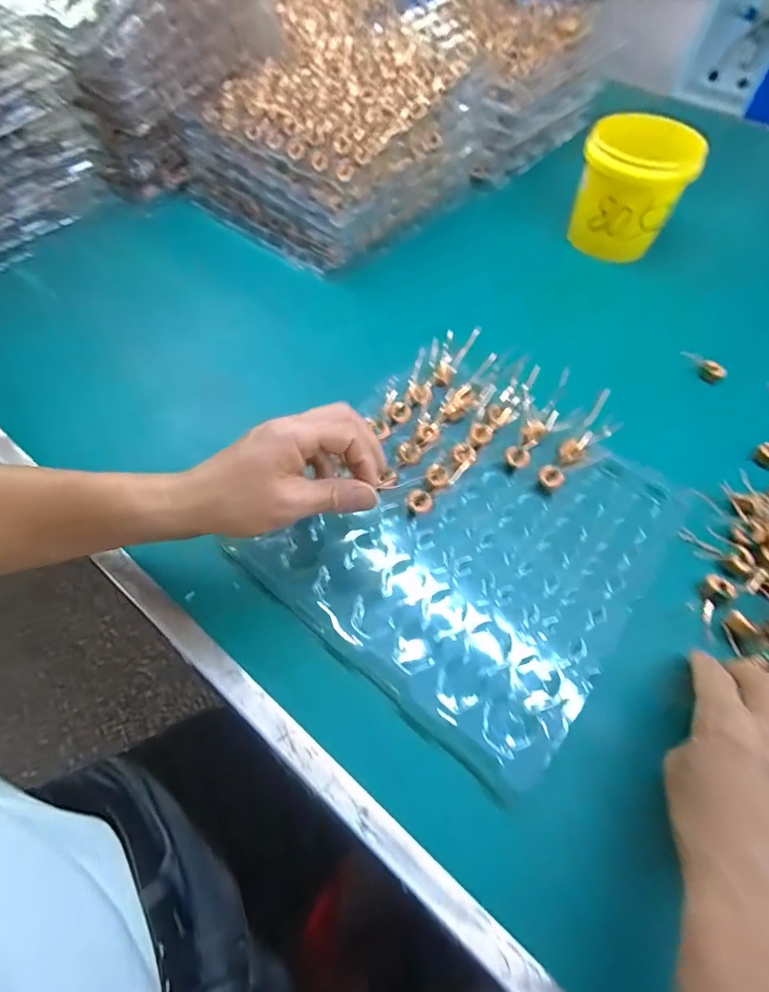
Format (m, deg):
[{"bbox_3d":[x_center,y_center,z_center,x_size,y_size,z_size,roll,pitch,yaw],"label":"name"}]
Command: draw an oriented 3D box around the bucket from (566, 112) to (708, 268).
[{"bbox_3d":[0.296,-0.376,0.587,0.107,0.125,0.107,1,57,-1],"label":"bucket"}]

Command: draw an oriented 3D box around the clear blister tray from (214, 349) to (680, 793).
[{"bbox_3d":[0.070,0.025,0.387,0.264,0.027,0.283,35,63,19],"label":"clear blister tray"}]

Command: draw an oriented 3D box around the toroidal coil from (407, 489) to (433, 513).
[{"bbox_3d":[0.030,0.004,0.396,0.020,0.006,0.019,1,57,-1],"label":"toroidal coil"}]

